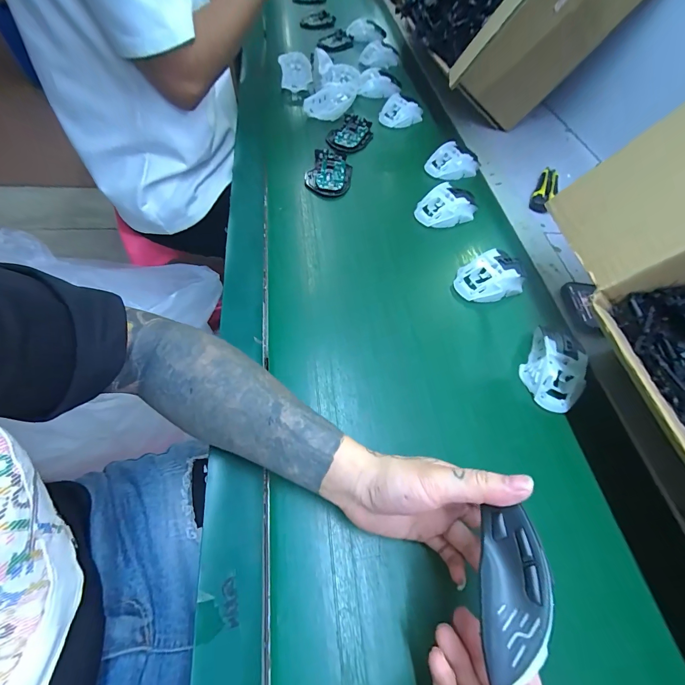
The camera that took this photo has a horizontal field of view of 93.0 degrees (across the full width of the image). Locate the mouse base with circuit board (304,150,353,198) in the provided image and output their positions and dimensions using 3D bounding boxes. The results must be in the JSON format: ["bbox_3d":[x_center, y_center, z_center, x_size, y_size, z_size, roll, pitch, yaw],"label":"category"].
[{"bbox_3d":[-0.024,-0.287,0.553,0.074,0.028,0.107,15,55,2],"label":"mouse base with circuit board"}]

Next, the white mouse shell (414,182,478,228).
[{"bbox_3d":[0.168,-0.220,0.521,0.096,0.031,0.061,-27,64,-19],"label":"white mouse shell"}]

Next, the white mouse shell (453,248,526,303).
[{"bbox_3d":[0.211,-0.093,0.455,0.108,0.039,0.062,-17,61,-14],"label":"white mouse shell"}]

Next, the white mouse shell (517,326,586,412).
[{"bbox_3d":[0.248,0.033,0.381,0.063,0.041,0.087,19,59,7],"label":"white mouse shell"}]

